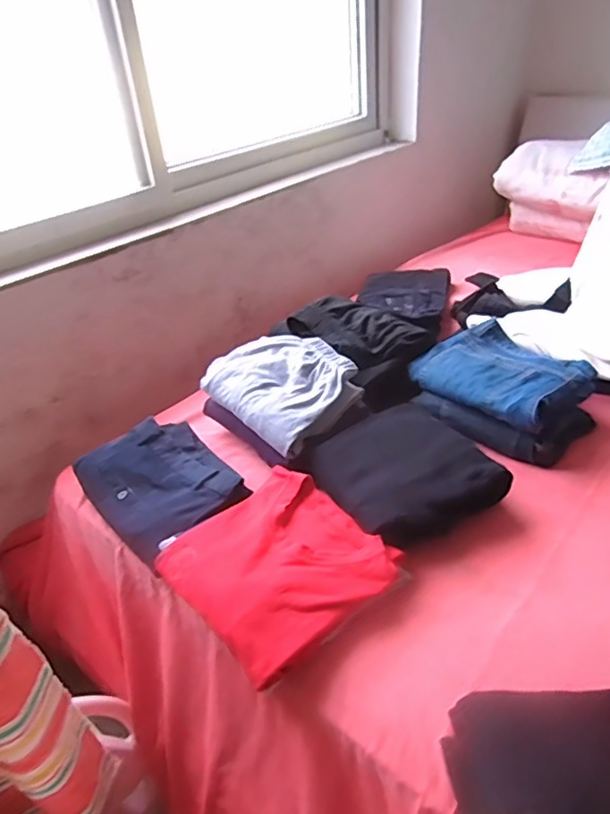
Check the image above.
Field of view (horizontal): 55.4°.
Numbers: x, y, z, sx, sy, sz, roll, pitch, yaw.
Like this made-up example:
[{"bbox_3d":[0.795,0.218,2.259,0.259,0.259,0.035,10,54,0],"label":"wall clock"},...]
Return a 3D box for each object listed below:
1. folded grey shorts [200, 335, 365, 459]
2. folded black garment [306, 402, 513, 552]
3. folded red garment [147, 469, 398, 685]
[{"bbox_3d":[-0.030,-0.031,0.924,0.182,0.087,0.200,-31,42,-34],"label":"folded grey shorts"},{"bbox_3d":[0.142,0.088,0.815,0.222,0.069,0.215,-22,37,-24],"label":"folded black garment"},{"bbox_3d":[-0.031,0.184,0.697,0.216,0.048,0.214,-28,40,-31],"label":"folded red garment"}]

